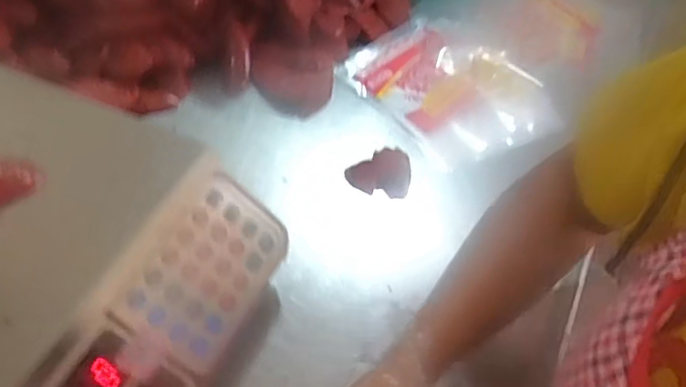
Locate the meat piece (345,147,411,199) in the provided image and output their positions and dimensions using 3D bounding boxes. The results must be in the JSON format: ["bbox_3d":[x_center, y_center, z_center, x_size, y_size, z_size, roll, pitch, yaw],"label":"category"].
[{"bbox_3d":[0.035,-0.022,0.583,0.062,0.014,0.052,5,53,-1],"label":"meat piece"}]

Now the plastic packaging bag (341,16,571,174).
[{"bbox_3d":[0.127,-0.124,0.677,0.191,0.023,0.217,-31,62,-24],"label":"plastic packaging bag"}]

